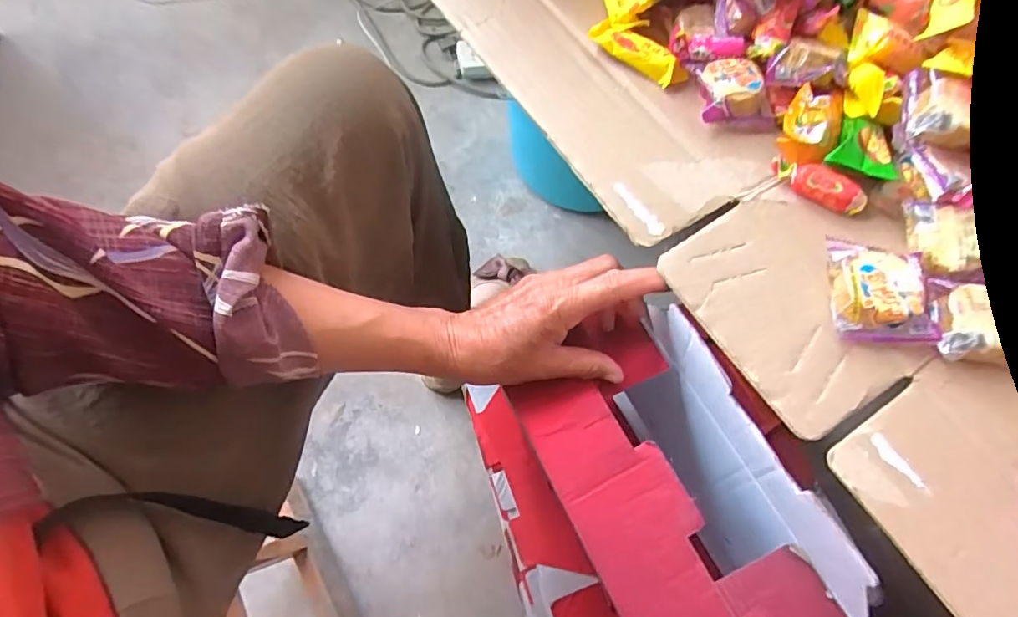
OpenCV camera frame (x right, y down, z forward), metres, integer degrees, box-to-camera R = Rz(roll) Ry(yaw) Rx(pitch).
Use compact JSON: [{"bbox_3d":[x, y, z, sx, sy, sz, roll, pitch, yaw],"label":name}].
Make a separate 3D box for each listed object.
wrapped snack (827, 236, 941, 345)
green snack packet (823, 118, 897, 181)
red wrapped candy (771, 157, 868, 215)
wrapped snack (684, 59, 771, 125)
[{"bbox_3d":[0.214,-0.010,0.312,0.052,0.024,0.058,10,64,1],"label":"wrapped snack"},{"bbox_3d":[0.228,-0.100,0.345,0.040,0.015,0.038,28,65,10],"label":"green snack packet"},{"bbox_3d":[0.199,-0.081,0.346,0.059,0.014,0.018,33,66,12],"label":"red wrapped candy"},{"bbox_3d":[0.154,-0.151,0.374,0.047,0.023,0.049,-2,64,-5],"label":"wrapped snack"}]

